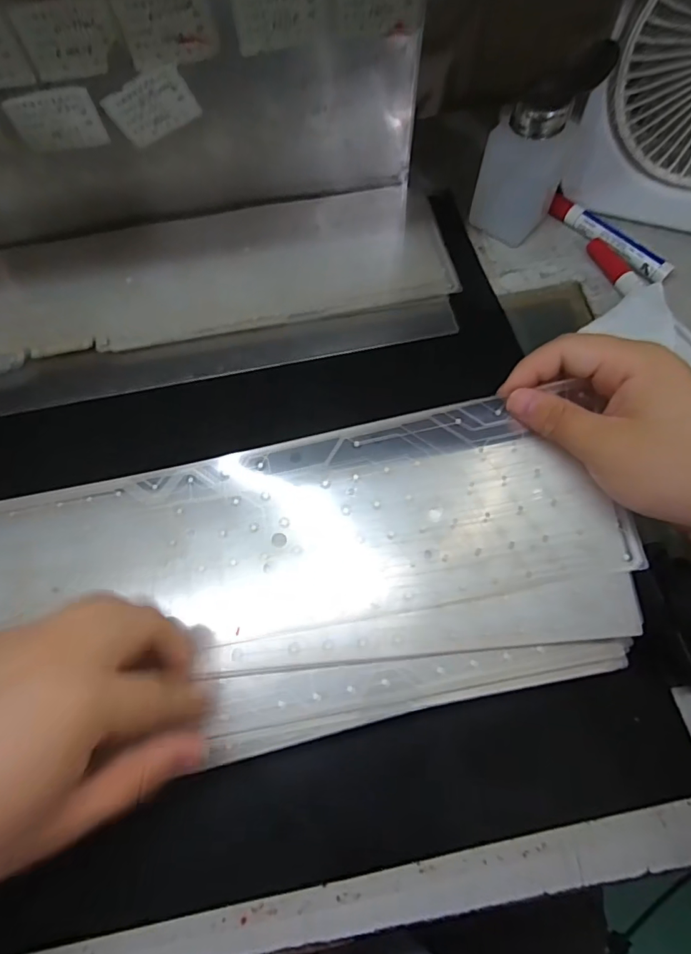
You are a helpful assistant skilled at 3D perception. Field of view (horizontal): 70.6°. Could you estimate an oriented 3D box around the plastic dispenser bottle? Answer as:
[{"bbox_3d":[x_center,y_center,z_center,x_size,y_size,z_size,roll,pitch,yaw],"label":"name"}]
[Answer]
[{"bbox_3d":[0.144,-0.254,0.377,0.063,0.120,0.063,26,71,12],"label":"plastic dispenser bottle"}]

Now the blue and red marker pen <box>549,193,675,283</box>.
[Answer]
[{"bbox_3d":[0.221,-0.200,0.411,0.017,0.016,0.114,-35,71,-12],"label":"blue and red marker pen"}]

